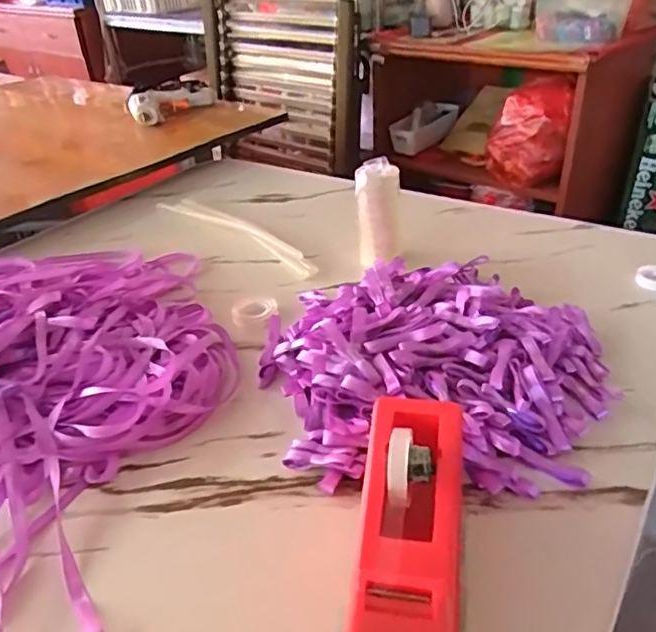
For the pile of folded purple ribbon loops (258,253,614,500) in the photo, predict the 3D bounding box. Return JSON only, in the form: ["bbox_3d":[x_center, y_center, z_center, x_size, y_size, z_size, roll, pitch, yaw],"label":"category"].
[{"bbox_3d":[0.089,0.029,0.508,0.285,0.053,0.267,-1,34,4],"label":"pile of folded purple ribbon loops"}]

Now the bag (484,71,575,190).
[{"bbox_3d":[0.517,-0.471,1.525,0.203,0.245,0.112,14,37,24],"label":"bag"}]

